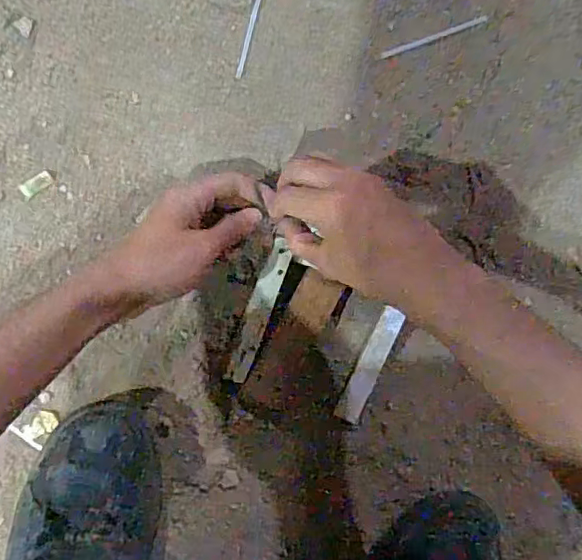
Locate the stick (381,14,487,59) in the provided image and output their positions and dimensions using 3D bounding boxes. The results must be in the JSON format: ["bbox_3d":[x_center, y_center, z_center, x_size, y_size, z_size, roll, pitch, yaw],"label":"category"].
[{"bbox_3d":[0.124,-0.209,0.506,0.101,0.004,0.006,-22,94,-5],"label":"stick"}]

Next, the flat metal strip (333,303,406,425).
[{"bbox_3d":[0.065,0.071,0.485,0.020,0.008,0.101,22,103,-6],"label":"flat metal strip"}]

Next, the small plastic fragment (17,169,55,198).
[{"bbox_3d":[-0.200,-0.076,0.464,0.025,0.004,0.012,-34,95,-4],"label":"small plastic fragment"}]

